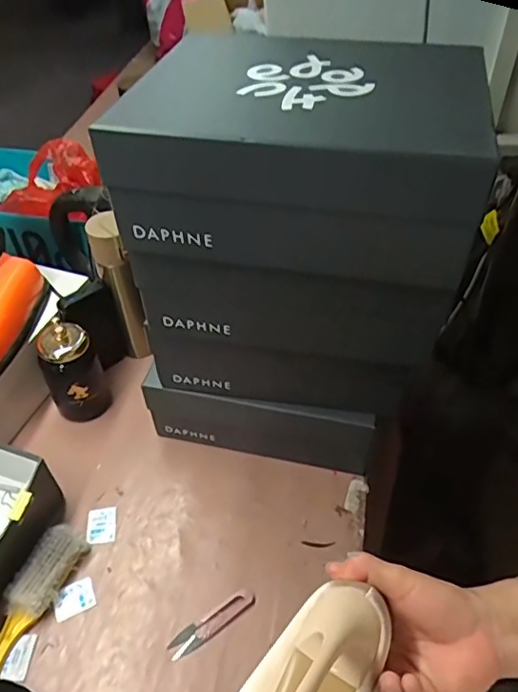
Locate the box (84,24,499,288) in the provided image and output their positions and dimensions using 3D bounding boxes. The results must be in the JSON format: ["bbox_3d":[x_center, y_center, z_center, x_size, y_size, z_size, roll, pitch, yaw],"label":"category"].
[{"bbox_3d":[0.042,-0.170,0.482,0.282,0.125,0.190,11,47,11],"label":"box"}]

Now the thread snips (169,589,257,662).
[{"bbox_3d":[-0.051,0.307,0.601,0.102,0.006,0.025,-26,51,-22],"label":"thread snips"}]

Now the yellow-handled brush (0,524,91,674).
[{"bbox_3d":[-0.269,0.301,0.585,0.050,0.032,0.229,17,49,16],"label":"yellow-handled brush"}]

